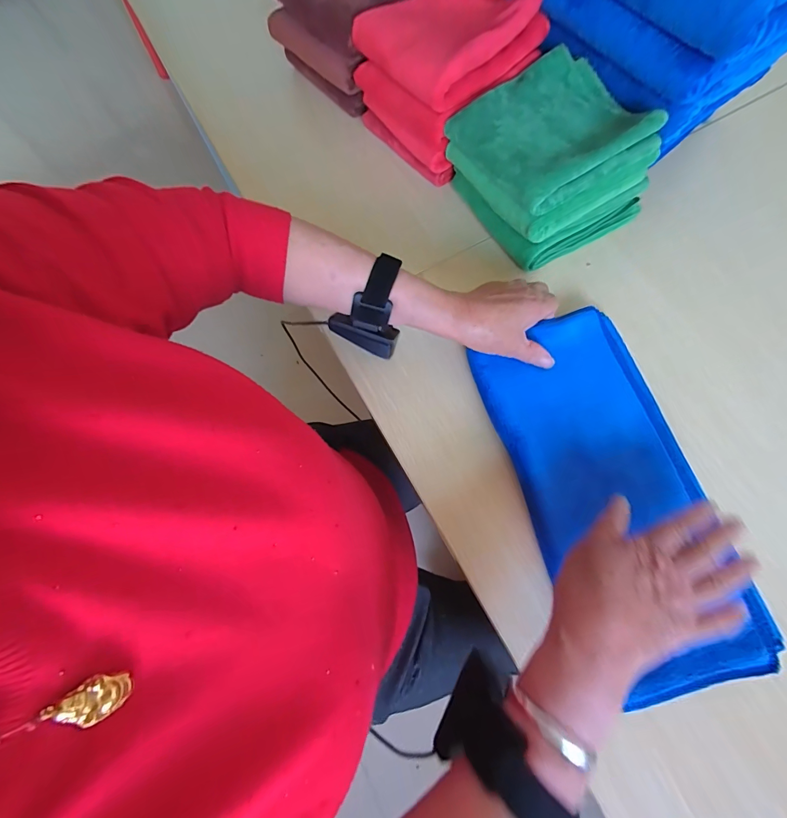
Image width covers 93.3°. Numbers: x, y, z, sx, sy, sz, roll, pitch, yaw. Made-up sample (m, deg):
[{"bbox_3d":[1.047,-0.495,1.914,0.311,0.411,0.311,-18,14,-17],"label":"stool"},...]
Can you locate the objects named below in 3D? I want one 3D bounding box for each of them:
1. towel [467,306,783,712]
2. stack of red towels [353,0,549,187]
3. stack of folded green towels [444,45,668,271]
[{"bbox_3d":[0.196,0.066,0.343,0.161,0.016,0.327,-15,72,-3],"label":"towel"},{"bbox_3d":[0.060,-0.410,0.452,0.176,0.117,0.175,-42,75,-10],"label":"stack of red towels"},{"bbox_3d":[0.169,-0.275,0.415,0.171,0.099,0.179,-30,73,-6],"label":"stack of folded green towels"}]

